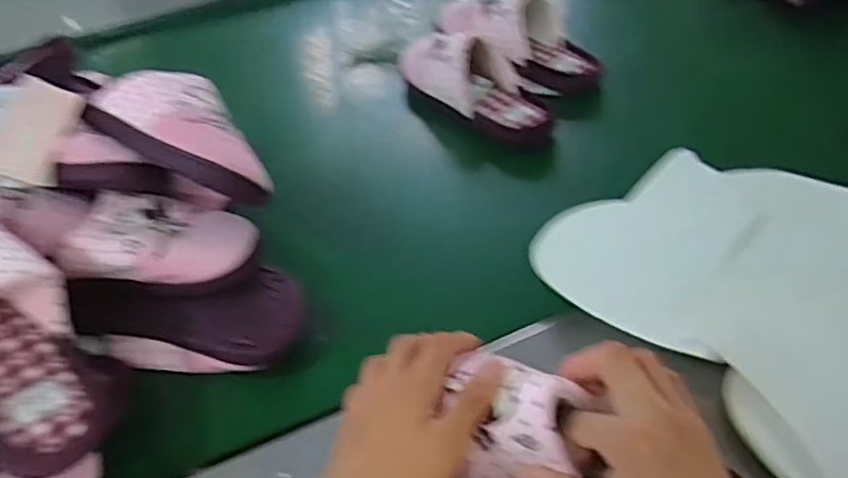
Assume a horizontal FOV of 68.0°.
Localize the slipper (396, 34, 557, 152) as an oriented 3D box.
[{"bbox_3d":[0.061,-0.188,0.753,0.231,0.093,0.079,38,59,21],"label":"slipper"}]

